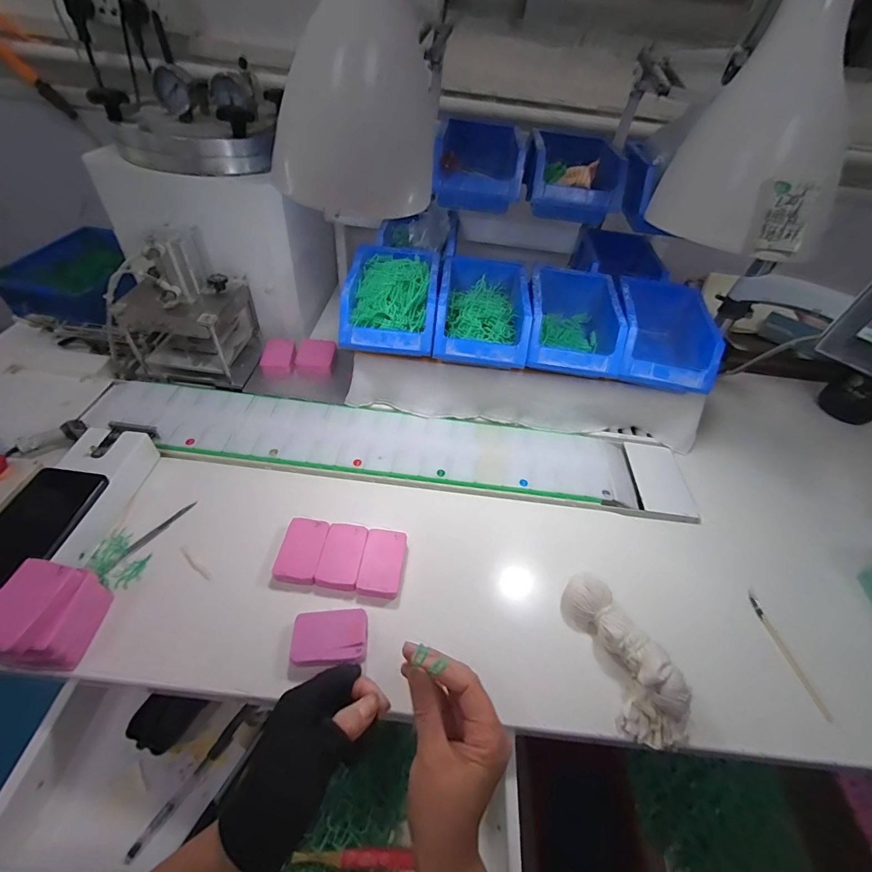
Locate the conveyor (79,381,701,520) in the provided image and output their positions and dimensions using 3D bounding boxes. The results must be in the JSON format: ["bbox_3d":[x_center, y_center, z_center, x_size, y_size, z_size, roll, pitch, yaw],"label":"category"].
[{"bbox_3d":[-0.062,0.011,0.586,0.848,0.029,0.143,6,48,-1],"label":"conveyor"}]

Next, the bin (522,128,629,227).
[{"bbox_3d":[0.207,-0.378,0.597,0.146,0.073,0.155,10,48,2],"label":"bin"}]

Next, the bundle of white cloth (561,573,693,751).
[{"bbox_3d":[0.195,0.212,0.405,0.074,0.049,0.158,-10,50,-15],"label":"bundle of white cloth"}]

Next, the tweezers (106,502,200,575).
[{"bbox_3d":[-0.326,0.113,0.467,0.012,0.007,0.105,28,51,17],"label":"tweezers"}]

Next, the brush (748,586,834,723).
[{"bbox_3d":[0.386,0.236,0.447,0.010,0.012,0.129,-2,49,-9],"label":"brush"}]

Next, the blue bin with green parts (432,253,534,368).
[{"bbox_3d":[0.066,-0.183,0.577,0.121,0.067,0.185,7,48,-1],"label":"blue bin with green parts"}]

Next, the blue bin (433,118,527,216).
[{"bbox_3d":[0.059,-0.399,0.592,0.126,0.076,0.155,4,48,-4],"label":"blue bin"}]

